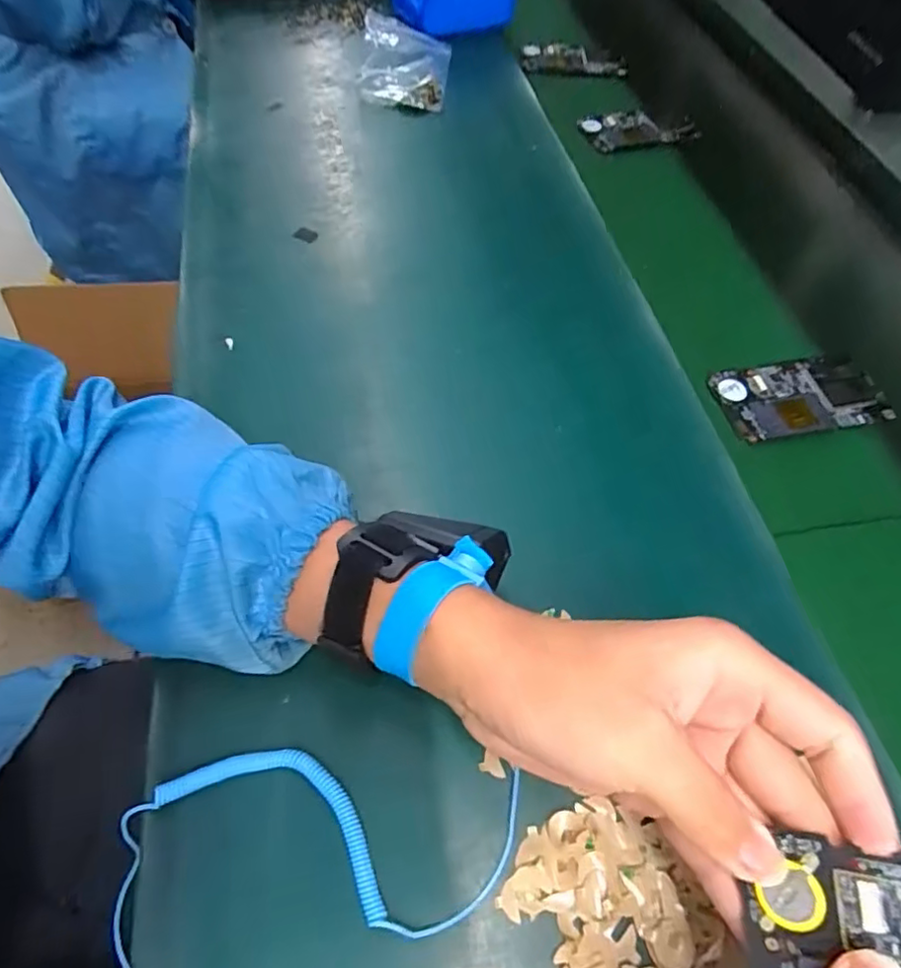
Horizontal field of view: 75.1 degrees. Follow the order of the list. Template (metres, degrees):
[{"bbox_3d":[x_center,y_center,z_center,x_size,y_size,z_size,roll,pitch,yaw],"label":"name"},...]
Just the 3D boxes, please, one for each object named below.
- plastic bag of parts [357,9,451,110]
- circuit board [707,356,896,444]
[{"bbox_3d":[-0.054,-0.444,0.628,0.101,0.040,0.117,7,59,2],"label":"plastic bag of parts"},{"bbox_3d":[0.258,-0.064,0.429,0.122,0.008,0.062,-9,60,-8],"label":"circuit board"}]

